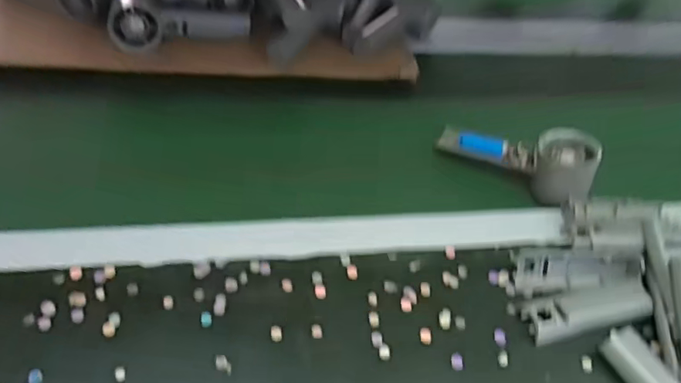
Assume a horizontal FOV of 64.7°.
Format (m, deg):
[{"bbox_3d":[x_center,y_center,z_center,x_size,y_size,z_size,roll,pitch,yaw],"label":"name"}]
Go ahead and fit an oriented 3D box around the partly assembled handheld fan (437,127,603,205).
[{"bbox_3d":[0.178,-0.042,0.543,0.153,0.047,0.059,26,48,17],"label":"partly assembled handheld fan"}]

